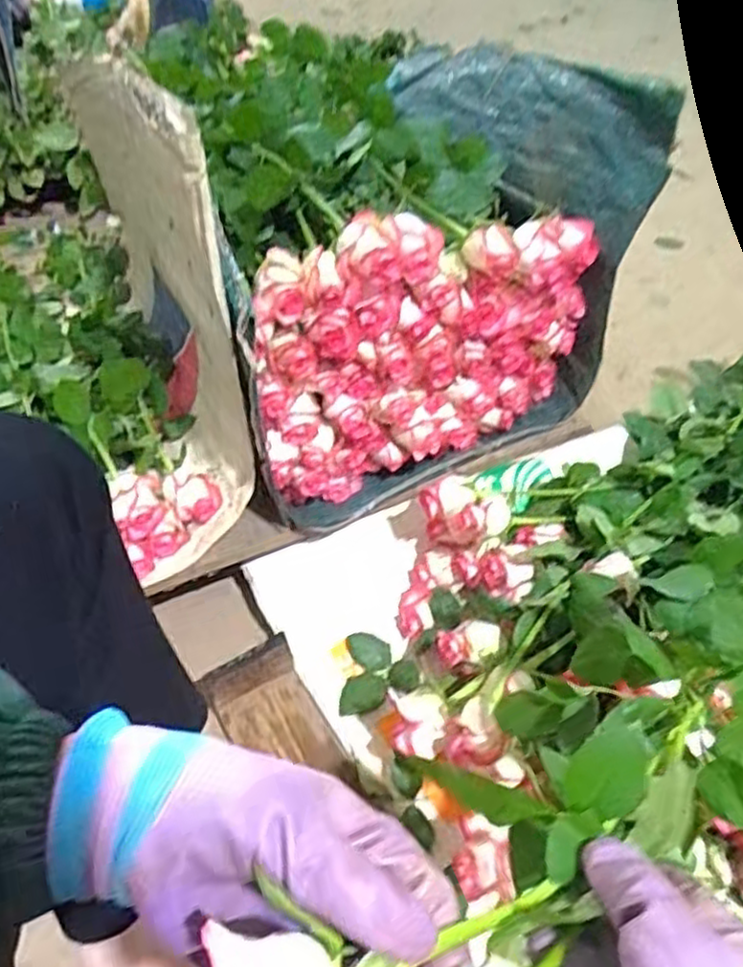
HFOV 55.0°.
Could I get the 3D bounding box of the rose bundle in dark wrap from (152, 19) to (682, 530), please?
[{"bbox_3d":[-0.016,-0.300,0.874,0.449,0.321,0.574,-18,48,-18],"label":"rose bundle in dark wrap"}]

